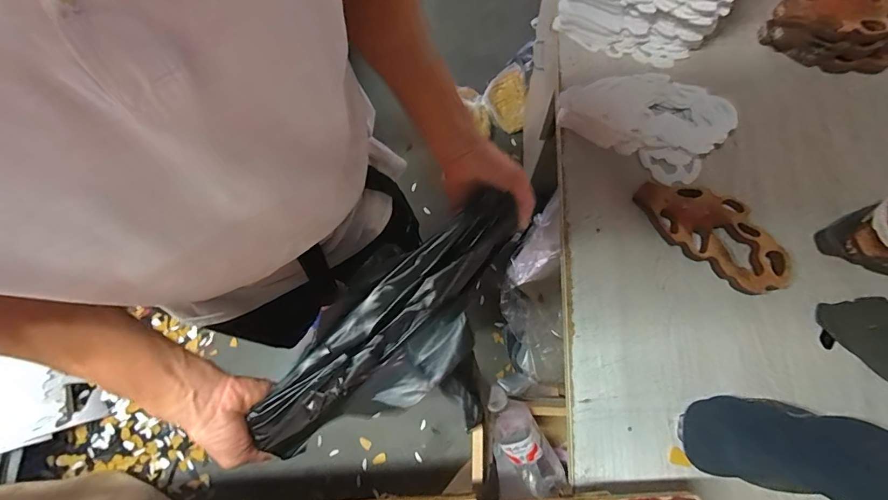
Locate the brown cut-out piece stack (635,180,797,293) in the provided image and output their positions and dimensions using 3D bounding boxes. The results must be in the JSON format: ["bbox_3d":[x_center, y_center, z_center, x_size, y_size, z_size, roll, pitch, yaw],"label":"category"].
[{"bbox_3d":[0.394,-0.029,0.617,0.231,0.030,0.105,38,78,10],"label":"brown cut-out piece stack"}]

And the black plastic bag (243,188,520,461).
[{"bbox_3d":[-0.069,0.074,0.468,0.371,0.056,0.095,-44,79,-3],"label":"black plastic bag"}]

